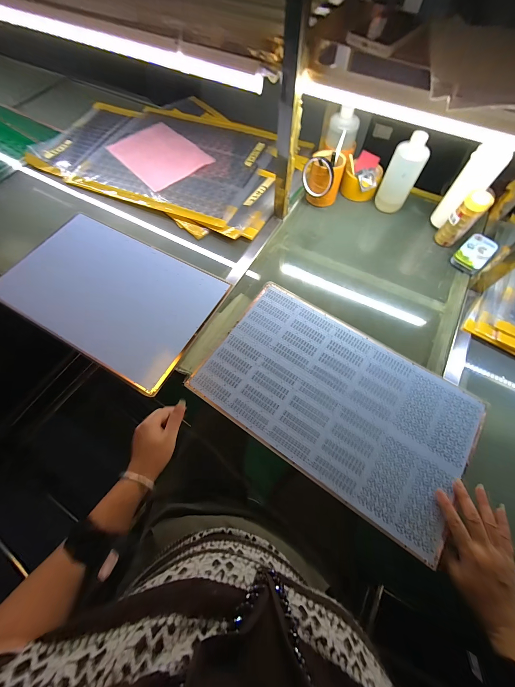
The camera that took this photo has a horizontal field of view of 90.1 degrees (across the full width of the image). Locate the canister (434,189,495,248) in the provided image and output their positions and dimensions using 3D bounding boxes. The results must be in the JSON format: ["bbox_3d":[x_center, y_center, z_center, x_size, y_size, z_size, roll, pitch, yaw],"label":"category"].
[{"bbox_3d":[0.473,-0.287,0.592,0.057,0.122,0.051,-41,72,-16],"label":"canister"}]

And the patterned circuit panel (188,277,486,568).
[{"bbox_3d":[0.145,0.093,0.492,0.479,0.006,0.296,33,70,14],"label":"patterned circuit panel"}]

